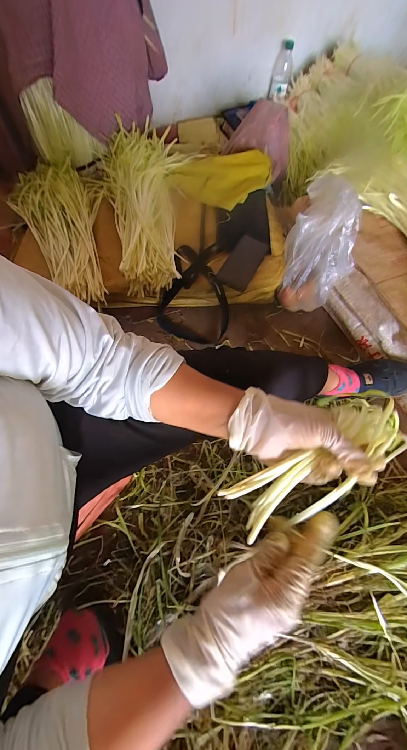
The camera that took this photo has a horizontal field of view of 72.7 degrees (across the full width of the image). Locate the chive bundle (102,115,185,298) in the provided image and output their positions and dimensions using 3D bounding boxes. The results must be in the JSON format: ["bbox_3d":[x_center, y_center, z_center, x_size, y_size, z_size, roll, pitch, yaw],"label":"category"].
[{"bbox_3d":[-0.150,-0.453,0.729,0.214,0.116,0.531,-9,66,-6],"label":"chive bundle"}]

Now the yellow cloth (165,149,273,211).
[{"bbox_3d":[0.043,-0.525,0.750,0.272,0.082,0.135,7,65,1],"label":"yellow cloth"}]

